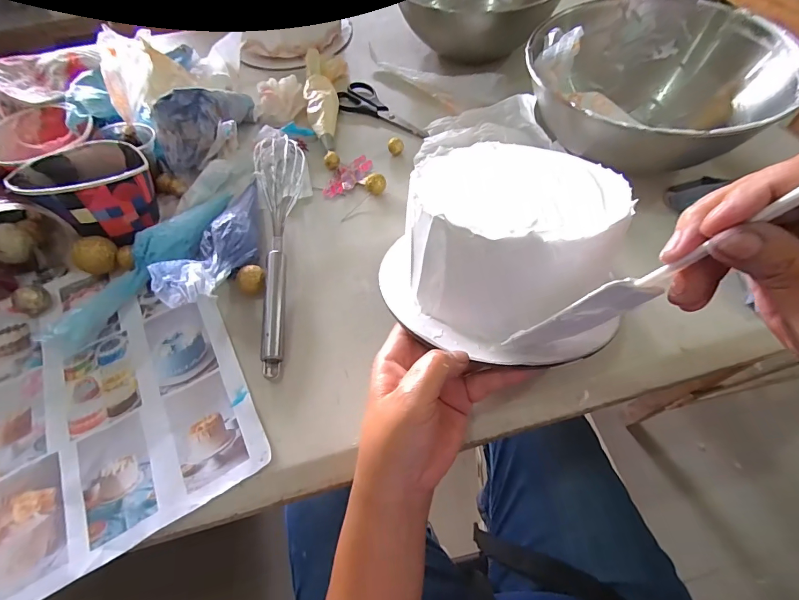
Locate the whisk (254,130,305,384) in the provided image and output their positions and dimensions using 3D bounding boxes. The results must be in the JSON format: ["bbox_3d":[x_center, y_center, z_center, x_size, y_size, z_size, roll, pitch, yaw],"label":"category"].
[{"bbox_3d":[-0.124,-0.064,0.383,0.048,0.040,0.287,-7,59,0],"label":"whisk"}]

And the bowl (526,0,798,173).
[{"bbox_3d":[0.266,-0.223,0.412,0.226,0.092,0.214,-2,59,3],"label":"bowl"}]

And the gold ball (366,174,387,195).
[{"bbox_3d":[-0.025,-0.125,0.428,0.022,0.020,0.022,-2,59,3],"label":"gold ball"}]

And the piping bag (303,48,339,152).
[{"bbox_3d":[-0.104,-0.267,0.509,0.041,0.034,0.185,-12,59,-3],"label":"piping bag"}]

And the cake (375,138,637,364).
[{"bbox_3d":[0.081,-0.044,0.297,0.177,0.107,0.168,17,40,21],"label":"cake"}]

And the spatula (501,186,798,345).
[{"bbox_3d":[0.138,-0.025,0.169,0.035,0.221,0.007,13,54,-28],"label":"spatula"}]

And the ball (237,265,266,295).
[{"bbox_3d":[-0.136,-0.016,0.360,0.025,0.027,0.022,-31,62,-14],"label":"ball"}]

